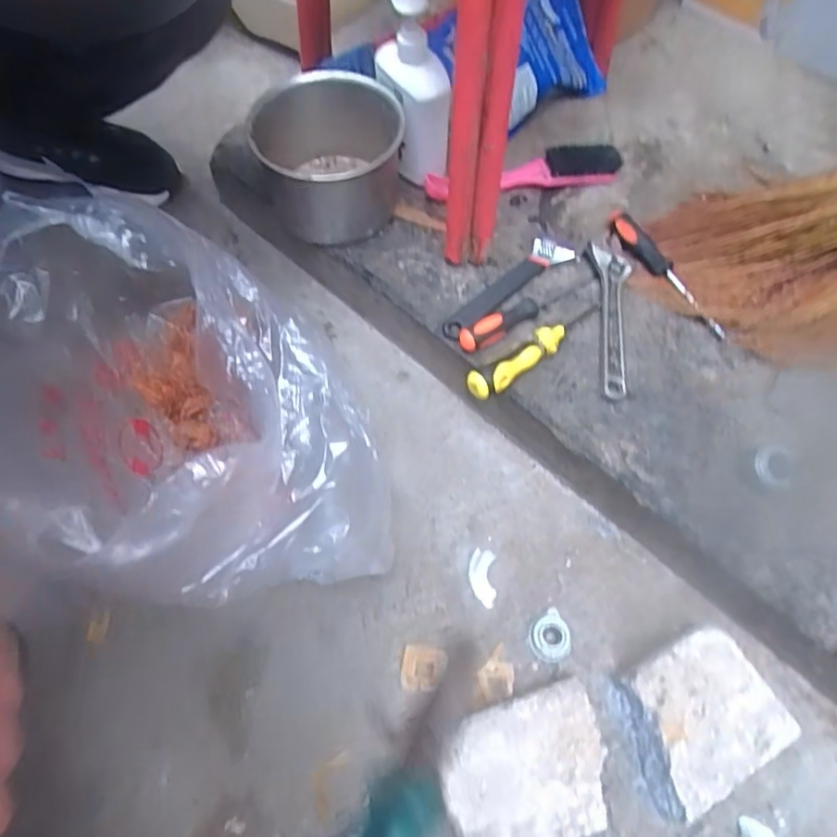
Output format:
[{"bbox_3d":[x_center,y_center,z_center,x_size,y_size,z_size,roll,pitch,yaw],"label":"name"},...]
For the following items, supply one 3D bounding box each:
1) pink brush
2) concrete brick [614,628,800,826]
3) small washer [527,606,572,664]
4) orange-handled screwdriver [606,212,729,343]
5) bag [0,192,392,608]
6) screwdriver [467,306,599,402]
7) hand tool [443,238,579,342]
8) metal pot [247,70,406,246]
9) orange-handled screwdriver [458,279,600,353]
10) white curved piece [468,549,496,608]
[{"bbox_3d":[0.122,-0.280,0.683,0.227,0.034,0.032,-9,63,-6],"label":"pink brush"},{"bbox_3d":[0.237,0.257,0.516,0.122,0.053,0.107,-26,66,-11],"label":"concrete brick"},{"bbox_3d":[0.125,0.209,0.563,0.042,0.012,0.040,-1,64,1],"label":"small washer"},{"bbox_3d":[0.262,-0.156,0.626,0.021,0.028,0.174,-32,68,-16],"label":"orange-handled screwdriver"},{"bbox_3d":[-0.227,-0.002,0.537,0.434,0.253,0.229,38,70,18],"label":"bag"},{"bbox_3d":[0.117,-0.070,0.584,0.171,0.030,0.025,-35,69,-17],"label":"screwdriver"},{"bbox_3d":[0.095,-0.142,0.641,0.172,0.011,0.042,-36,69,-18],"label":"hand tool"},{"bbox_3d":[-0.090,-0.271,0.640,0.142,0.112,0.145,-2,63,-2],"label":"metal pot"},{"bbox_3d":[0.113,-0.115,0.606,0.165,0.022,0.025,-30,67,-15],"label":"orange-handled screwdriver"},{"bbox_3d":[0.063,0.158,0.589,0.026,0.004,0.055,1,64,2],"label":"white curved piece"}]

